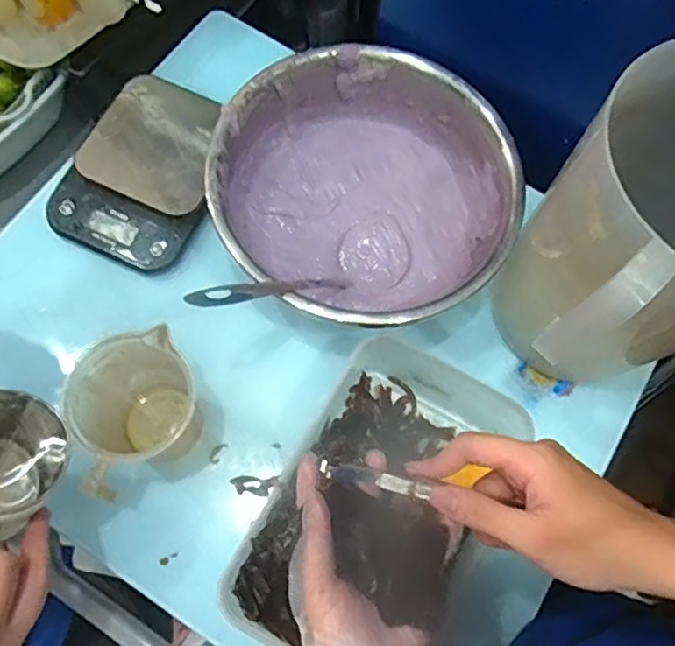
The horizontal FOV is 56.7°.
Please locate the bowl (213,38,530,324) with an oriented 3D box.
[{"bbox_3d":[0.026,-0.120,0.588,0.263,0.105,0.241,9,71,-1],"label":"bowl"}]

